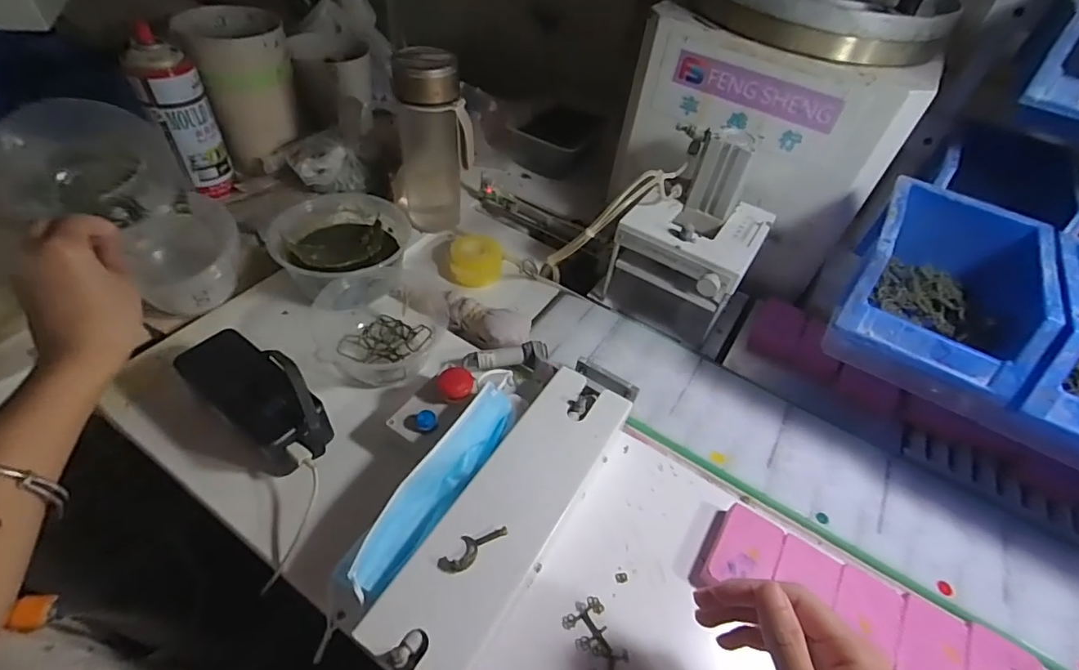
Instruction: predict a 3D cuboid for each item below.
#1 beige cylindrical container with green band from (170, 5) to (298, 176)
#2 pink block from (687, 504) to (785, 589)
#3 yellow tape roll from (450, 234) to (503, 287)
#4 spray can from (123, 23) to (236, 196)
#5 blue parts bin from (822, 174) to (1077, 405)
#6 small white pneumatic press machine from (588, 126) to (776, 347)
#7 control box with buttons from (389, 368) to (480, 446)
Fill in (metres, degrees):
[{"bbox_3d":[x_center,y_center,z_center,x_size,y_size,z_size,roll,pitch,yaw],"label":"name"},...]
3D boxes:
[{"bbox_3d":[-0.372,-0.317,0.641,0.109,0.155,0.111,-24,55,-26],"label":"beige cylindrical container with green band"},{"bbox_3d":[0.155,0.169,0.389,0.047,0.019,0.070,30,51,19],"label":"pink block"},{"bbox_3d":[-0.075,-0.091,0.606,0.060,0.030,0.059,0,48,-7],"label":"yellow tape roll"},{"bbox_3d":[-0.405,-0.244,0.575,0.056,0.166,0.058,3,47,-5],"label":"spray can"},{"bbox_3d":[0.327,-0.039,0.416,0.123,0.078,0.179,28,50,18],"label":"blue parts bin"},{"bbox_3d":[0.158,-0.106,0.527,0.135,0.177,0.141,31,51,20],"label":"small white pneumatic press machine"},{"bbox_3d":[-0.089,0.064,0.430,0.046,0.055,0.074,33,52,22],"label":"control box with buttons"}]

